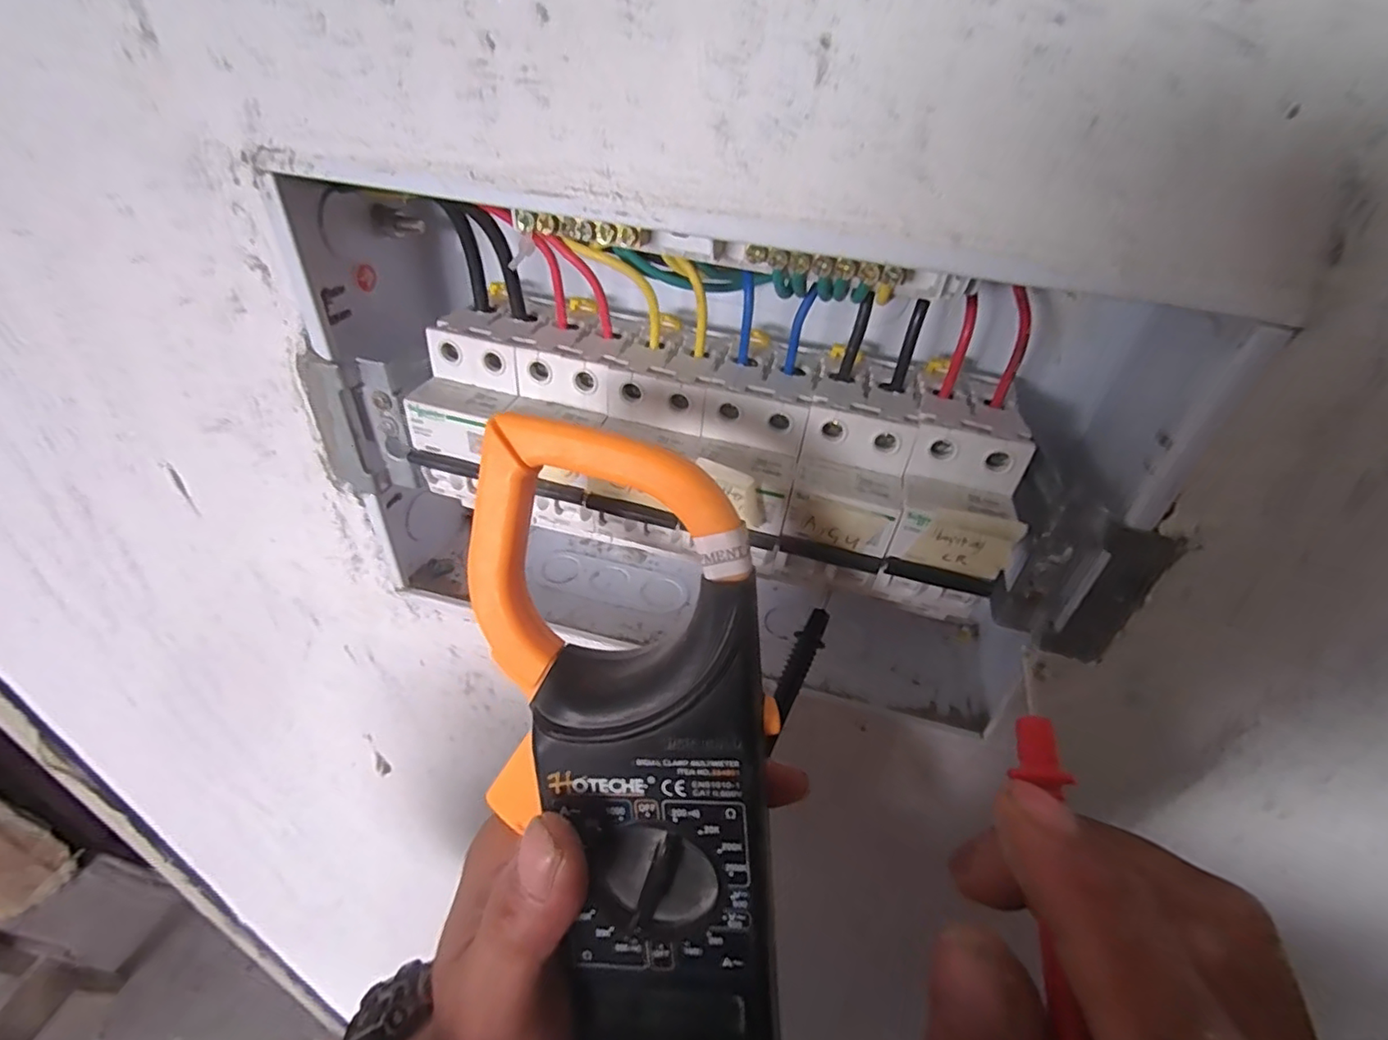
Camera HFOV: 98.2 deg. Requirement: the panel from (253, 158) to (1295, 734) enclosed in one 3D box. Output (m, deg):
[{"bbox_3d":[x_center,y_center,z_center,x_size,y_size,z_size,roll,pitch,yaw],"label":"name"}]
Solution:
[{"bbox_3d":[0.007,-0.024,0.245,0.292,0.187,0.081,12,39,8],"label":"panel"}]

